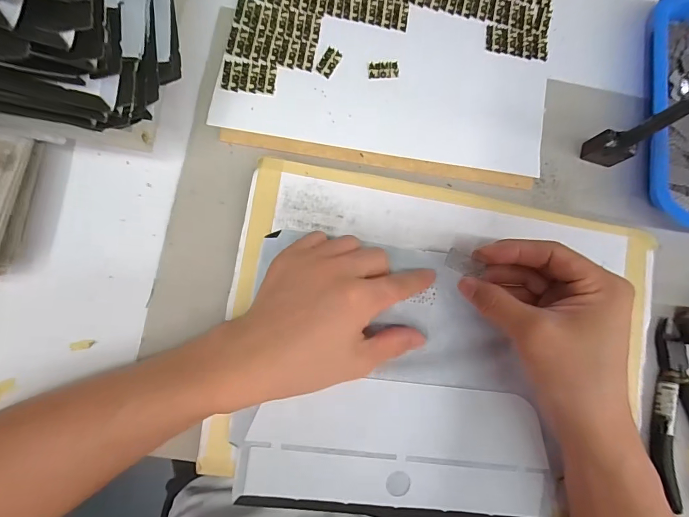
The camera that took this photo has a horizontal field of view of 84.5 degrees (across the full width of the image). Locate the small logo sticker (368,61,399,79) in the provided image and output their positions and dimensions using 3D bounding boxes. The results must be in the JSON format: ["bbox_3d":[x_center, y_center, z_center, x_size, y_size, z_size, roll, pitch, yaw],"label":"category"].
[{"bbox_3d":[0.034,-0.166,0.333,0.027,0.004,0.015,-6,82,-4],"label":"small logo sticker"}]

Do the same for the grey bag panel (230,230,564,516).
[{"bbox_3d":[0.045,0.091,0.290,0.235,0.009,0.198,8,82,-3],"label":"grey bag panel"}]

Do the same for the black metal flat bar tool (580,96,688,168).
[{"bbox_3d":[0.228,-0.100,0.279,0.027,0.117,0.017,20,81,0],"label":"black metal flat bar tool"}]

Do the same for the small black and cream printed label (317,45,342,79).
[{"bbox_3d":[-0.013,-0.171,0.329,0.014,0.004,0.027,27,81,1],"label":"small black and cream printed label"}]

